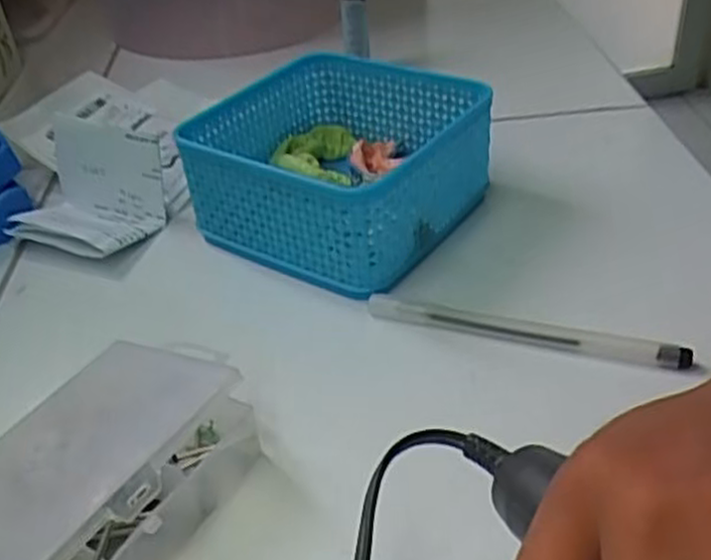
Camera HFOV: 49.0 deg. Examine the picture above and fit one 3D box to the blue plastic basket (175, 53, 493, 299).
[{"bbox_3d":[-0.009,-0.065,0.430,0.134,0.060,0.135,22,48,28],"label":"blue plastic basket"}]

